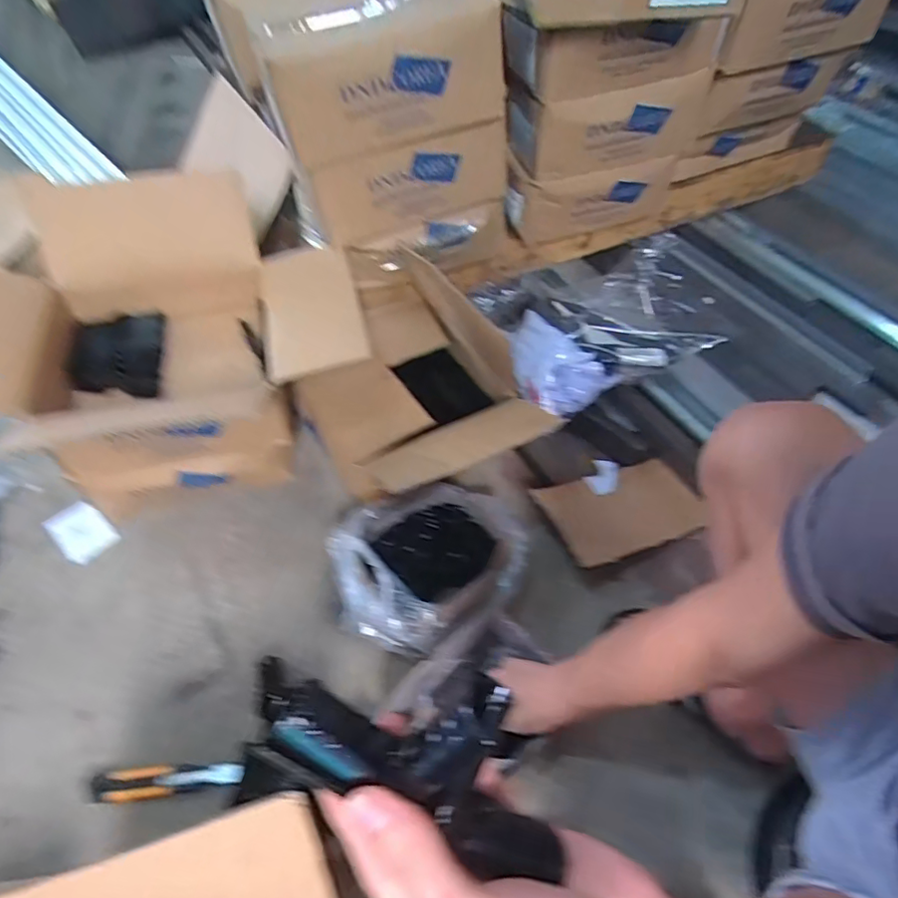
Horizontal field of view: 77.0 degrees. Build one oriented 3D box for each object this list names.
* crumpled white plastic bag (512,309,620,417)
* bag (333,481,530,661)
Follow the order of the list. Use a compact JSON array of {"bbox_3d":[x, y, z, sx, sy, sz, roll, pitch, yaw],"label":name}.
[{"bbox_3d":[0.182,-0.142,0.972,0.185,0.108,0.109,28,58,20],"label":"crumpled white plastic bag"},{"bbox_3d":[-0.028,0.156,0.803,0.251,0.117,0.251,17,55,13],"label":"bag"}]

